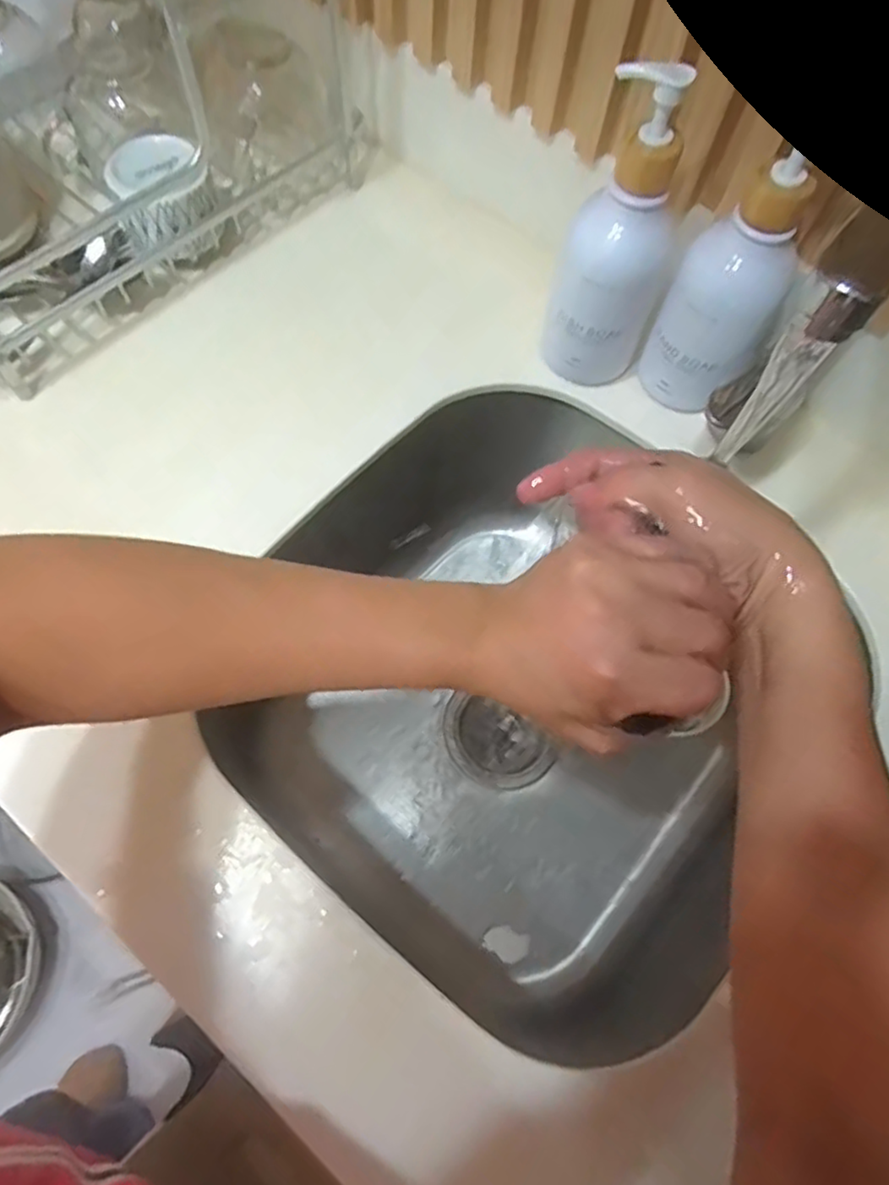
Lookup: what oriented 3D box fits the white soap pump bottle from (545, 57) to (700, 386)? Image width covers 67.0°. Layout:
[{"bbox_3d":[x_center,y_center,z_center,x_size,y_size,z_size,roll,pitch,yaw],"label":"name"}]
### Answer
[{"bbox_3d":[0.121,-0.235,0.449,0.071,0.195,0.082,23,68,7],"label":"white soap pump bottle"}]

